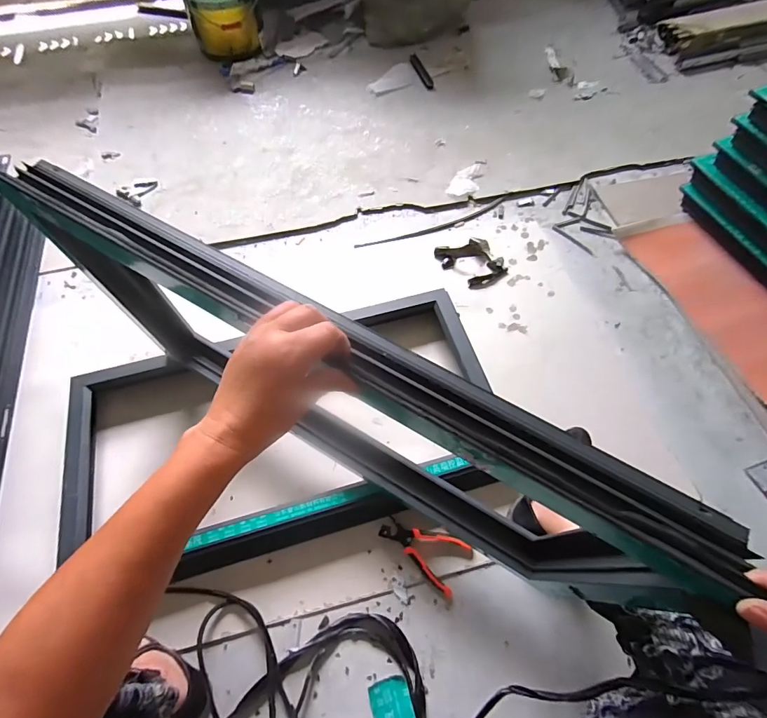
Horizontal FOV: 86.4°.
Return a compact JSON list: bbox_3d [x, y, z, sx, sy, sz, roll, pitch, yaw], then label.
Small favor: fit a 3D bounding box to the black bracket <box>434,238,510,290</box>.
[{"bbox_3d":[0.244,-0.272,1.118,0.147,0.042,0.173,-35,65,-15],"label":"black bracket"}]

